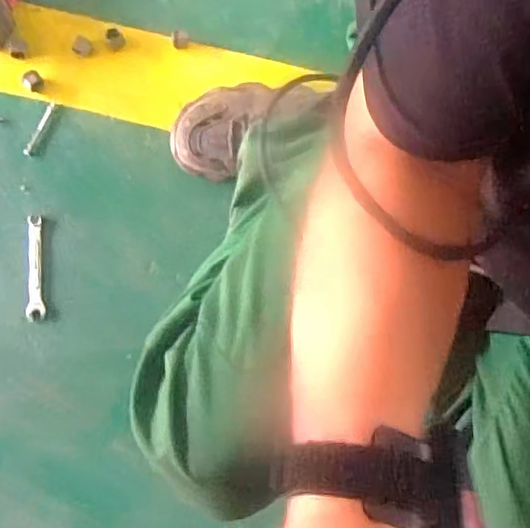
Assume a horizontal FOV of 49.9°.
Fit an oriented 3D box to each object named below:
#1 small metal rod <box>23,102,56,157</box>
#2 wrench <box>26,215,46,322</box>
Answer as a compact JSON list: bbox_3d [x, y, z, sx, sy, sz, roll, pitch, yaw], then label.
[{"bbox_3d":[-0.277,-0.167,0.702,0.011,0.007,0.077,21,78,4],"label":"small metal rod"},{"bbox_3d":[-0.266,0.004,0.661,0.019,0.005,0.122,-4,77,-1],"label":"wrench"}]

